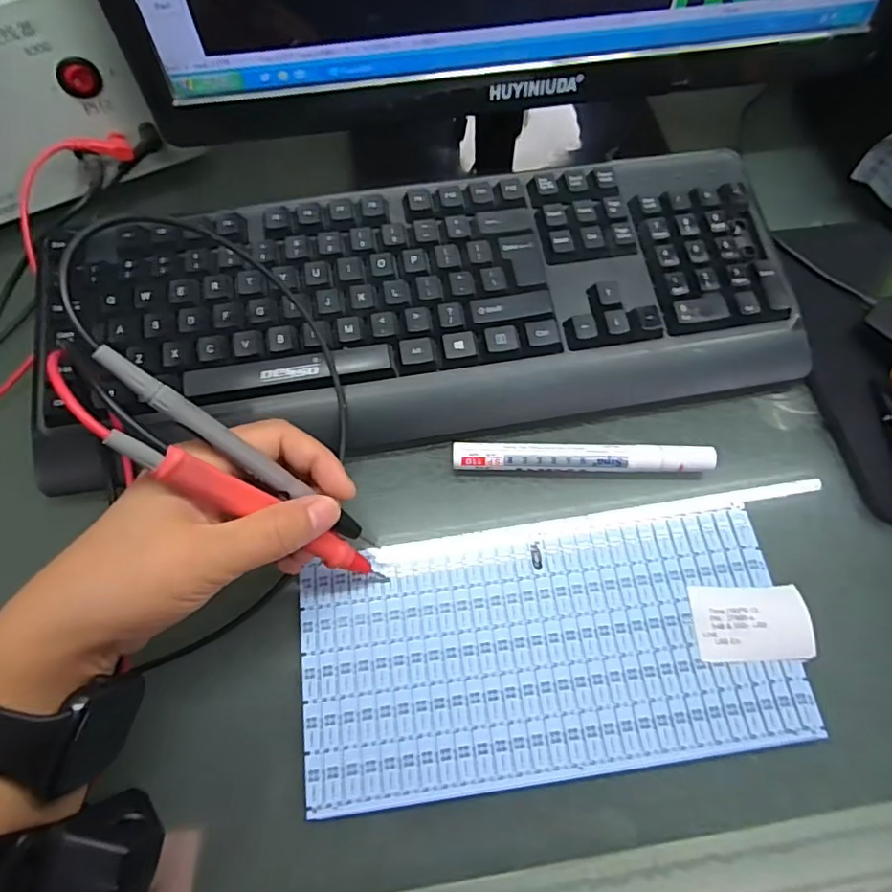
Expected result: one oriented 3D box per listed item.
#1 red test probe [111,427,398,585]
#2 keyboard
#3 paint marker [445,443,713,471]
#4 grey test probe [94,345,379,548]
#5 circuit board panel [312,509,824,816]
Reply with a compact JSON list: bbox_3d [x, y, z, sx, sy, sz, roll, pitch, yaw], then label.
[{"bbox_3d":[-0.076,0.033,0.240,0.144,0.016,0.012,37,64,-34],"label":"red test probe"},{"bbox_3d":[-0.009,-0.082,0.326,0.422,0.042,0.154,-10,68,-4],"label":"keyboard"},{"bbox_3d":[0.076,0.007,0.306,0.142,0.016,0.014,0,67,0],"label":"paint marker"},{"bbox_3d":[-0.080,0.007,0.229,0.134,0.006,0.010,43,66,-32],"label":"grey test probe"},{"bbox_3d":[0.051,0.100,0.274,0.235,0.008,0.117,-8,67,-4],"label":"circuit board panel"}]

